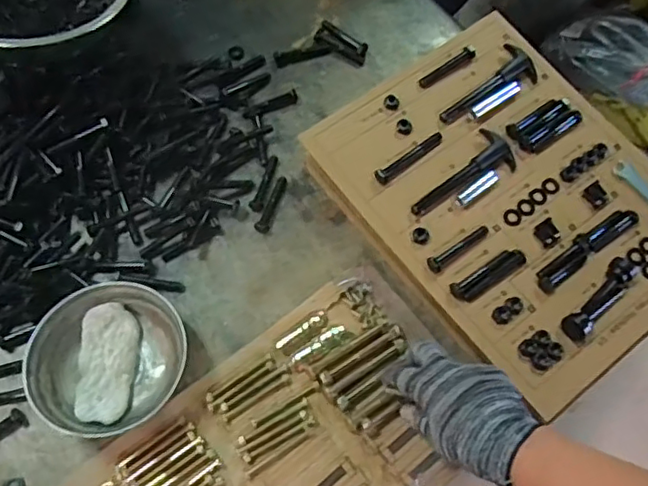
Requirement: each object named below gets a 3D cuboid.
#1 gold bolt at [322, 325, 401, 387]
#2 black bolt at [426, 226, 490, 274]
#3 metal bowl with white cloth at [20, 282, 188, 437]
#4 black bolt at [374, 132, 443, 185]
[{"bbox_3d":[0.039,0.112,0.616,0.095,0.008,0.013,-31,72,-15],"label":"gold bolt"},{"bbox_3d":[0.140,0.006,0.638,0.081,0.014,0.015,-31,70,-24],"label":"black bolt"},{"bbox_3d":[-0.211,0.110,0.593,0.137,0.041,0.138,1,67,-3],"label":"metal bowl with white cloth"},{"bbox_3d":[0.095,-0.095,0.677,0.095,0.015,0.016,-36,74,-17],"label":"black bolt"}]

